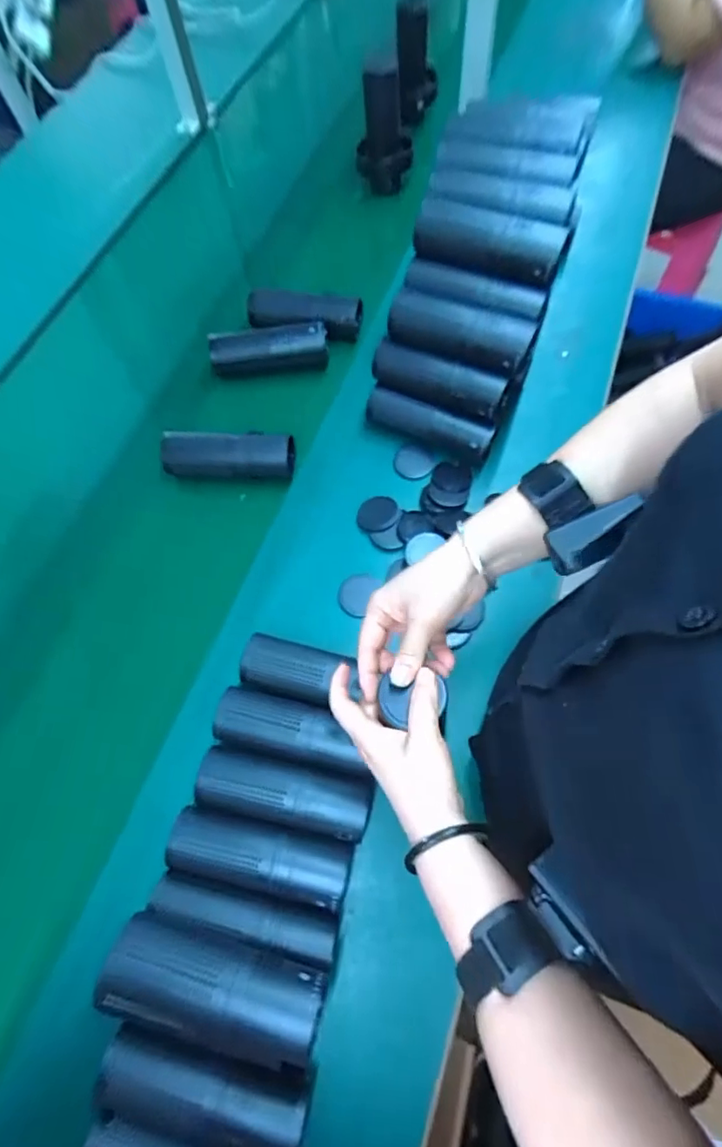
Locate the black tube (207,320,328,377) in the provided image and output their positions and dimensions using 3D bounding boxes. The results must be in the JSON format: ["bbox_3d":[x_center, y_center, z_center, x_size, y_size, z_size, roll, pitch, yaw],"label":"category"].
[{"bbox_3d":[-0.124,-0.315,0.745,0.164,0.055,0.048,-12,67,-3],"label":"black tube"}]

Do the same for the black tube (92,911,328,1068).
[{"bbox_3d":[-0.112,0.313,0.408,0.168,0.061,0.053,12,68,7],"label":"black tube"}]

